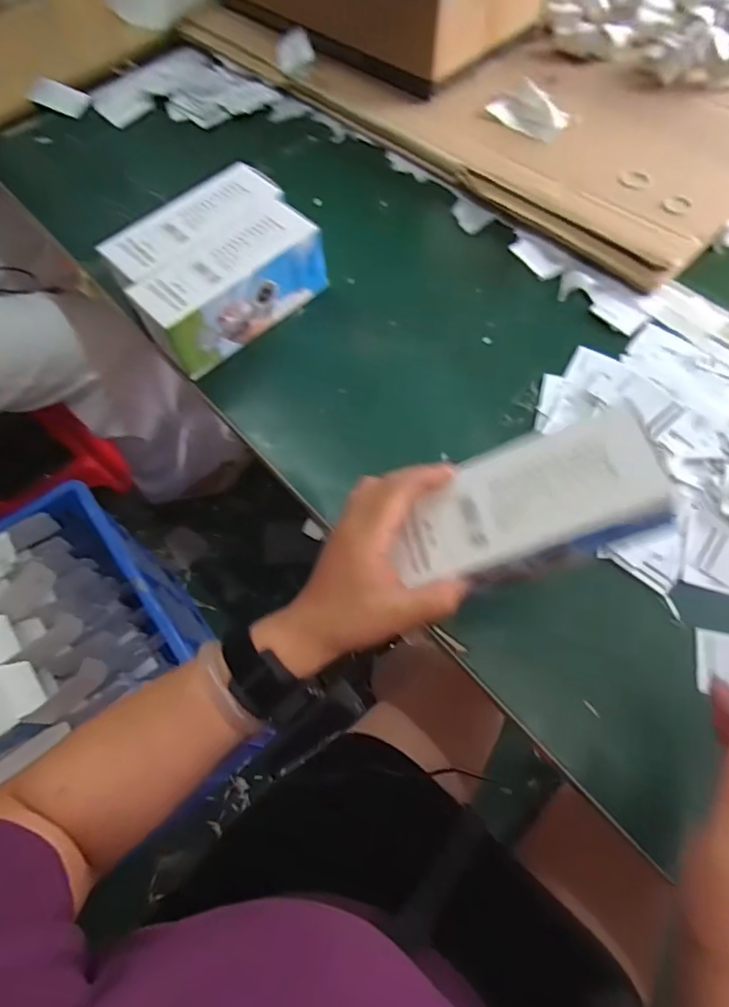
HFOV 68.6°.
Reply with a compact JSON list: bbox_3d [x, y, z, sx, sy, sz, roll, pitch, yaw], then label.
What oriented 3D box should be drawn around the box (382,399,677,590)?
[{"bbox_3d":[0.105,0.005,0.352,0.163,0.061,0.072,-24,63,18],"label":"box"}]

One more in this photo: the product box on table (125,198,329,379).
[{"bbox_3d":[-0.130,-0.215,0.535,0.185,0.075,0.069,-39,69,-16],"label":"product box on table"}]

